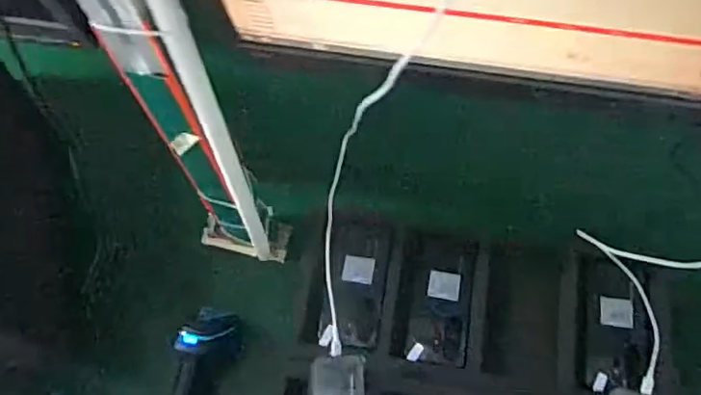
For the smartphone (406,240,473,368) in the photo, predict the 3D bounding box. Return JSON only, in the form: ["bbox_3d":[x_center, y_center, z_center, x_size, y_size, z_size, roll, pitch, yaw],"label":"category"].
[{"bbox_3d":[0.122,0.139,0.793,0.078,0.013,0.166,6,67,4],"label":"smartphone"}]

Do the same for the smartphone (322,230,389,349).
[{"bbox_3d":[0.007,0.121,0.797,0.081,0.013,0.156,9,69,-7],"label":"smartphone"}]

